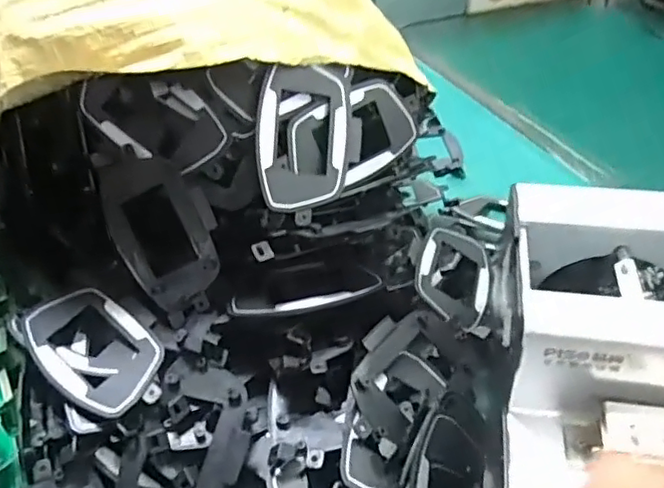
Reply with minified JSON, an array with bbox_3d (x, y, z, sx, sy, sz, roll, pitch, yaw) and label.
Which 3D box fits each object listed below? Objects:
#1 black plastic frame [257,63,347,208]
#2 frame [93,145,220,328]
[{"bbox_3d":[-0.019,-0.069,0.398,0.060,0.095,0.009,4,-2,-19],"label":"black plastic frame"},{"bbox_3d":[-0.110,-0.011,0.397,0.068,0.115,0.010,-30,1,12],"label":"frame"}]

